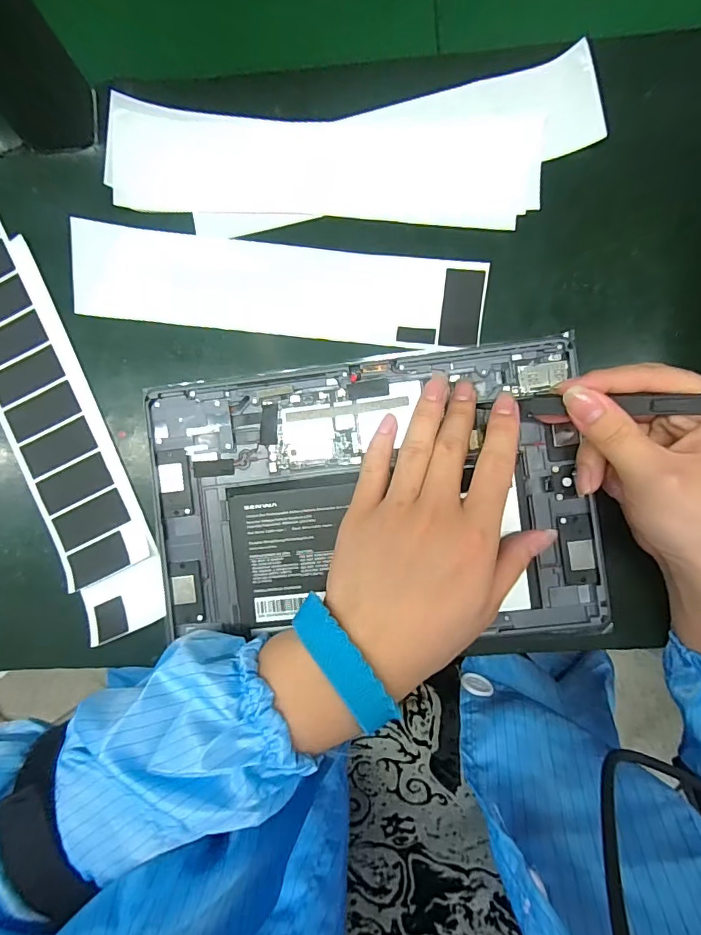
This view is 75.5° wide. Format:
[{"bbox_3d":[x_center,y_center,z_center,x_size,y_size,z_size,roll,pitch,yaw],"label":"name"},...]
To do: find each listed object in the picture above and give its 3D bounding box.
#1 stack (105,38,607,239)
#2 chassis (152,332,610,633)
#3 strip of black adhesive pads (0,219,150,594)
[{"bbox_3d":[0.000,-0.198,0.289,0.302,0.013,0.091,-4,89,3],"label":"stack"},{"bbox_3d":[0.012,0.021,0.269,0.252,0.006,0.166,-7,89,3],"label":"chassis"},{"bbox_3d":[-0.212,-0.050,0.304,0.051,0.006,0.262,-25,88,5],"label":"strip of black adhesive pads"}]

